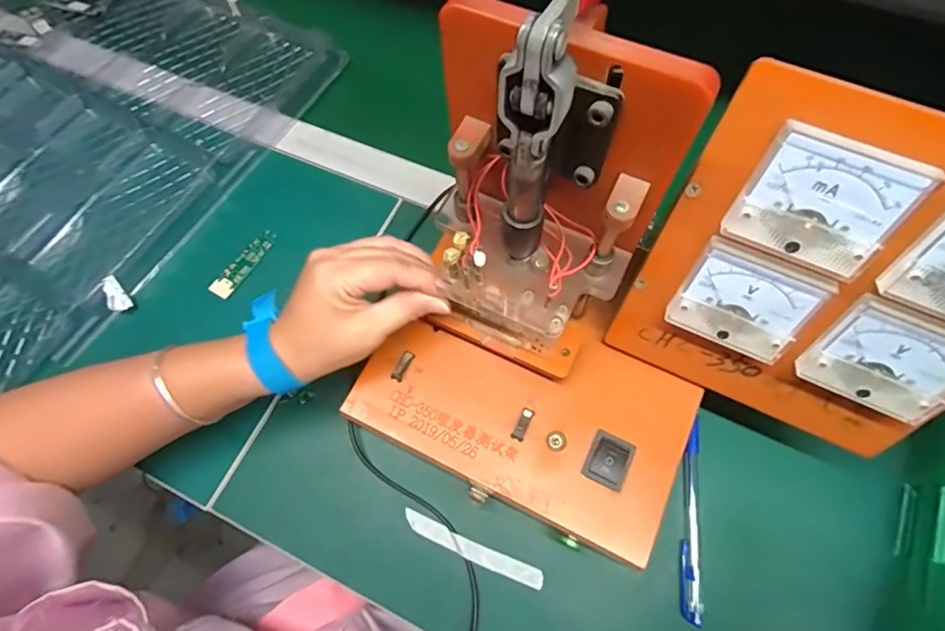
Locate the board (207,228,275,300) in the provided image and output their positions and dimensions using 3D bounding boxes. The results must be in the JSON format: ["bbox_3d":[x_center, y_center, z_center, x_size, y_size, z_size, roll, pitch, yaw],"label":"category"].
[{"bbox_3d":[-0.204,-0.047,0.442,0.018,0.006,0.073,30,72,14],"label":"board"}]

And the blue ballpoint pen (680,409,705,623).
[{"bbox_3d":[0.155,0.141,0.349,0.013,0.009,0.135,8,68,6],"label":"blue ballpoint pen"}]

